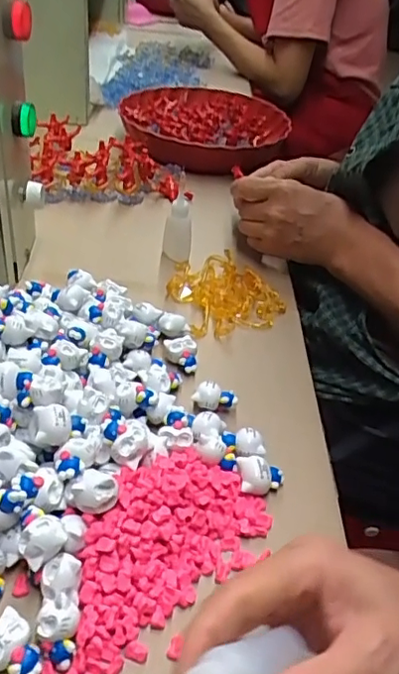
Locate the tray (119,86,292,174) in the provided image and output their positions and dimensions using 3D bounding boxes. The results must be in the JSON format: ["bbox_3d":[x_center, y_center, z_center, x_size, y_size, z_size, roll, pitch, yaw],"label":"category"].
[{"bbox_3d":[0.011,-0.309,0.824,0.244,0.050,0.259,-3,40,-13],"label":"tray"}]

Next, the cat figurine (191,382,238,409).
[{"bbox_3d":[0.012,0.047,0.437,0.033,0.020,0.016,14,39,8],"label":"cat figurine"}]

